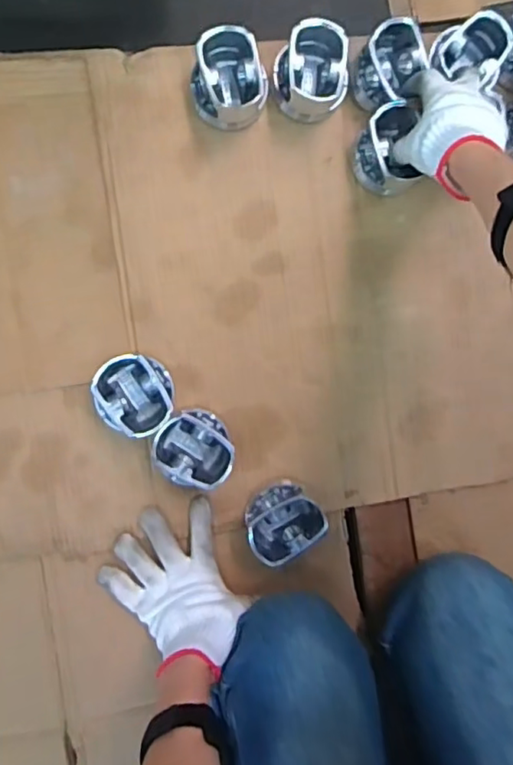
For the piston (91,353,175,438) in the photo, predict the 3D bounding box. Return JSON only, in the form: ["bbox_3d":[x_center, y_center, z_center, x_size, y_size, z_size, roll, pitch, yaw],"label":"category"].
[{"bbox_3d":[-0.118,0.012,0.556,0.074,0.049,0.076,-8,94,-7],"label":"piston"}]

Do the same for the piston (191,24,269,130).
[{"bbox_3d":[-0.027,-0.296,0.562,0.067,0.063,0.070,0,93,-8],"label":"piston"}]

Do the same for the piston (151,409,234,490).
[{"bbox_3d":[-0.061,0.063,0.564,0.075,0.057,0.069,0,93,-8],"label":"piston"}]

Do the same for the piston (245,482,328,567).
[{"bbox_3d":[0.025,0.139,0.581,0.072,0.052,0.064,-45,97,-4],"label":"piston"}]

